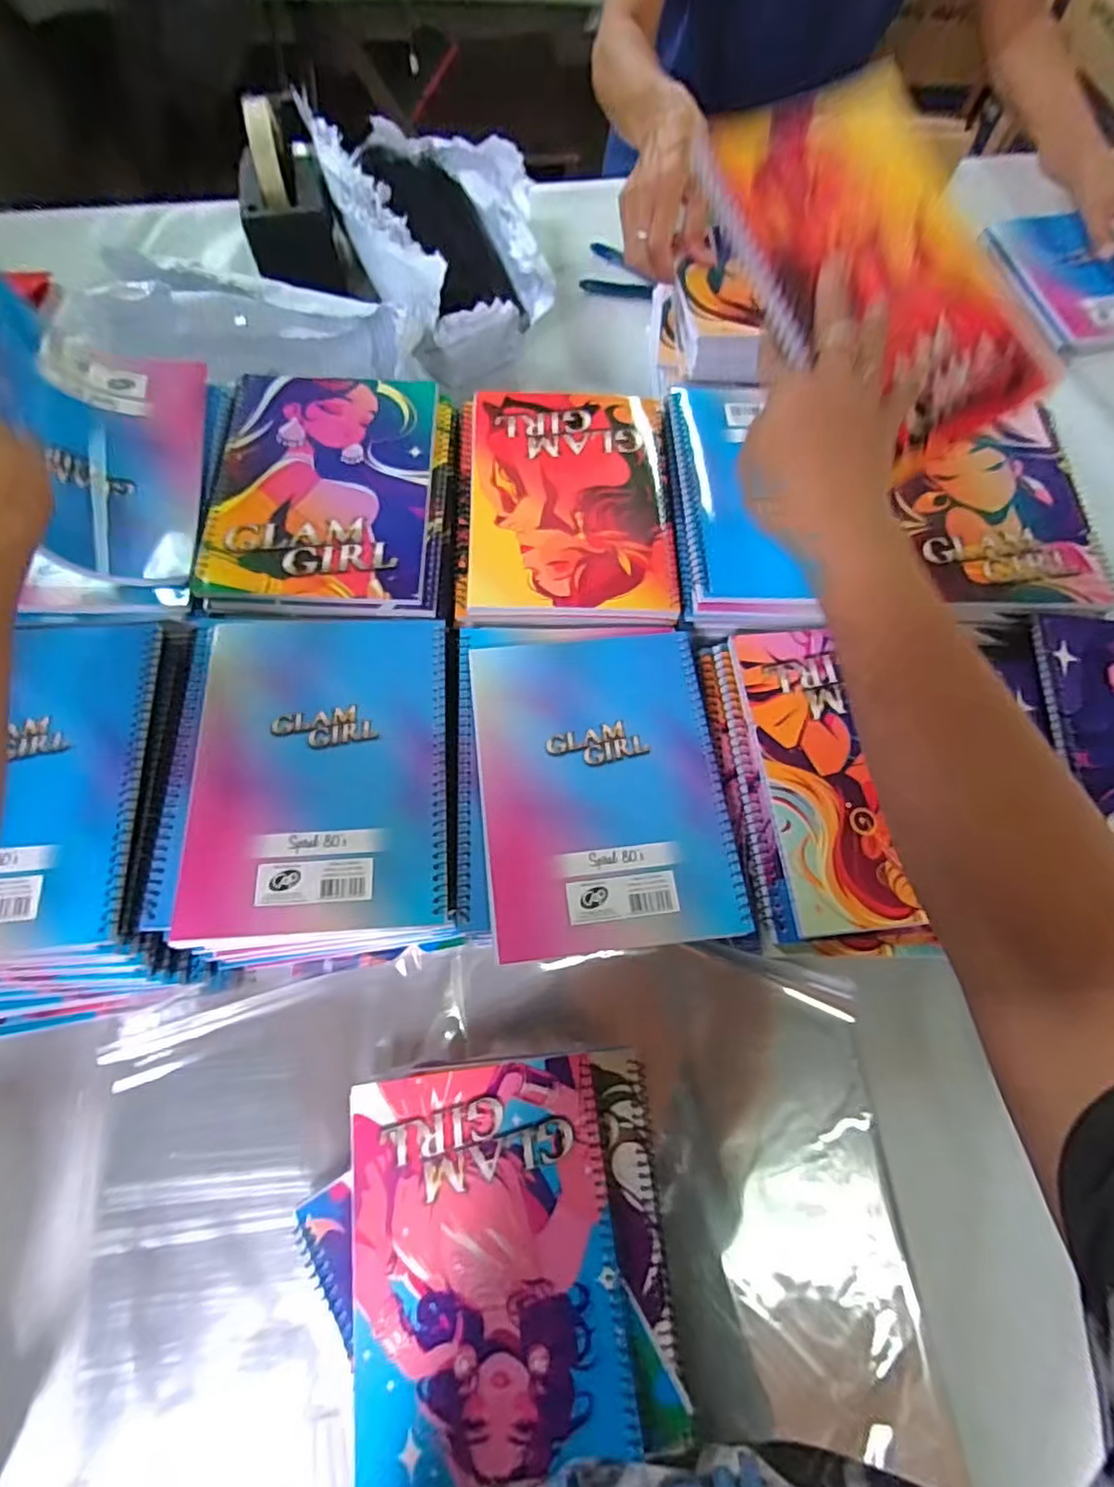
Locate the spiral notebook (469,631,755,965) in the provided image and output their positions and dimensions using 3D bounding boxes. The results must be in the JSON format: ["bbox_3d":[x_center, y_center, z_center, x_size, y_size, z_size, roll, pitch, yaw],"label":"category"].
[{"bbox_3d":[0.029,0.021,0.387,0.147,0.007,0.197,-6,70,-4],"label":"spiral notebook"}]

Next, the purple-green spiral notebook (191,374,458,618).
[{"bbox_3d":[-0.163,-0.183,0.452,0.168,0.012,0.206,-1,69,-3],"label":"purple-green spiral notebook"}]

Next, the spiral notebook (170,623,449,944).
[{"bbox_3d":[-0.142,0.013,0.382,0.146,0.007,0.195,-3,69,-3],"label":"spiral notebook"}]

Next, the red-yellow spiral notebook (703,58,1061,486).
[{"bbox_3d":[0.176,-0.258,0.348,0.154,0.021,0.199,-32,94,-14],"label":"red-yellow spiral notebook"}]

